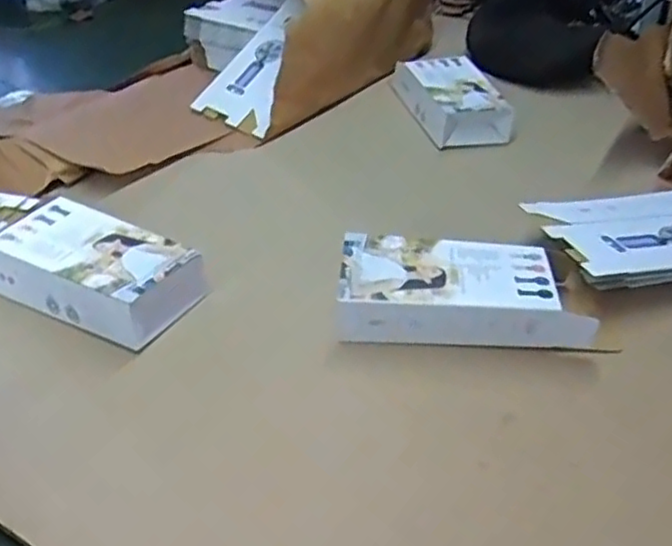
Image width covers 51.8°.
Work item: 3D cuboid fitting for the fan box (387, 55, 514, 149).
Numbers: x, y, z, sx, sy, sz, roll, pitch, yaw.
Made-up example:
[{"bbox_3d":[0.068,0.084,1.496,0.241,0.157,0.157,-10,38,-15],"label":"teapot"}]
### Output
[{"bbox_3d":[0.166,-0.260,1.014,0.116,0.045,0.212,-5,38,-10],"label":"fan box"}]

